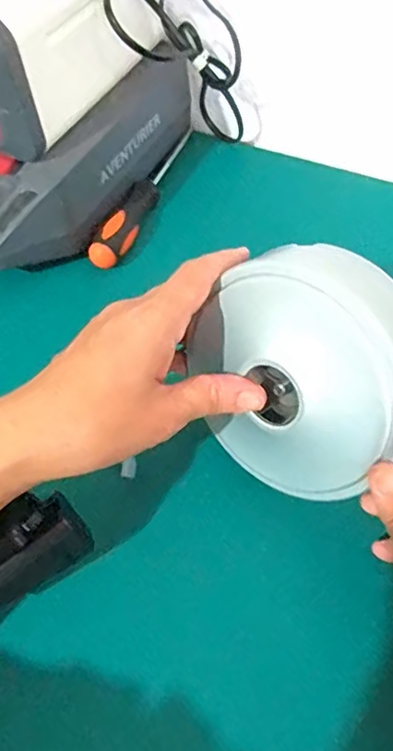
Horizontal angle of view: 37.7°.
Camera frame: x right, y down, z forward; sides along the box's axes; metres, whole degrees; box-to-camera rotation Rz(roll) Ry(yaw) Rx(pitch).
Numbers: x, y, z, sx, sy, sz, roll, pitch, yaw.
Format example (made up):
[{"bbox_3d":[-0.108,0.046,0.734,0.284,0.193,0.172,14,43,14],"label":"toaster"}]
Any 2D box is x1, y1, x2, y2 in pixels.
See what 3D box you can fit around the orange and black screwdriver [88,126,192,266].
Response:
[{"bbox_3d":[-0.035,-0.153,0.472,0.025,0.025,0.172,22,58,18],"label":"orange and black screwdriver"}]

